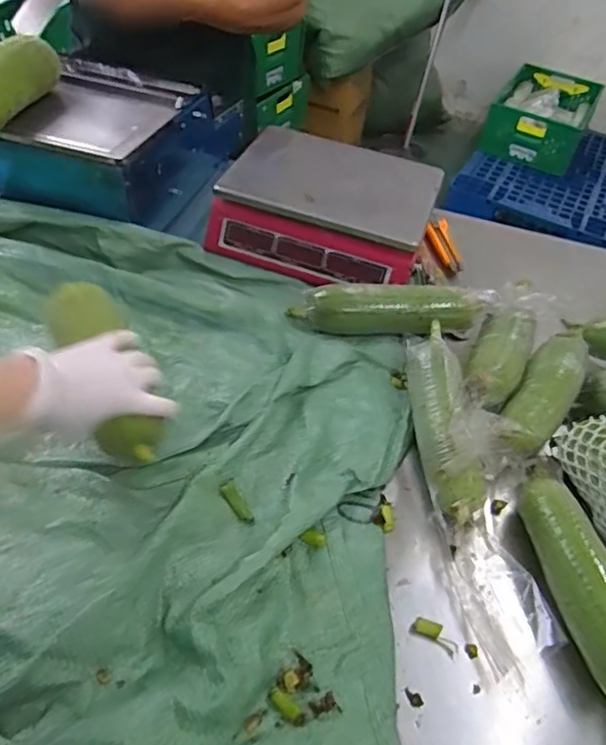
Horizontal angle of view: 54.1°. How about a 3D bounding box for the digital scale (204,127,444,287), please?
[{"bbox_3d":[0.038,-0.243,0.872,0.293,0.094,0.234,18,48,9],"label":"digital scale"}]

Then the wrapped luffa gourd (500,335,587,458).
[{"bbox_3d":[0.283,0.023,0.694,0.064,0.051,0.196,30,51,19],"label":"wrapped luffa gourd"}]

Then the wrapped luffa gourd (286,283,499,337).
[{"bbox_3d":[0.114,-0.080,0.761,0.245,0.062,0.051,5,47,-3],"label":"wrapped luffa gourd"}]

